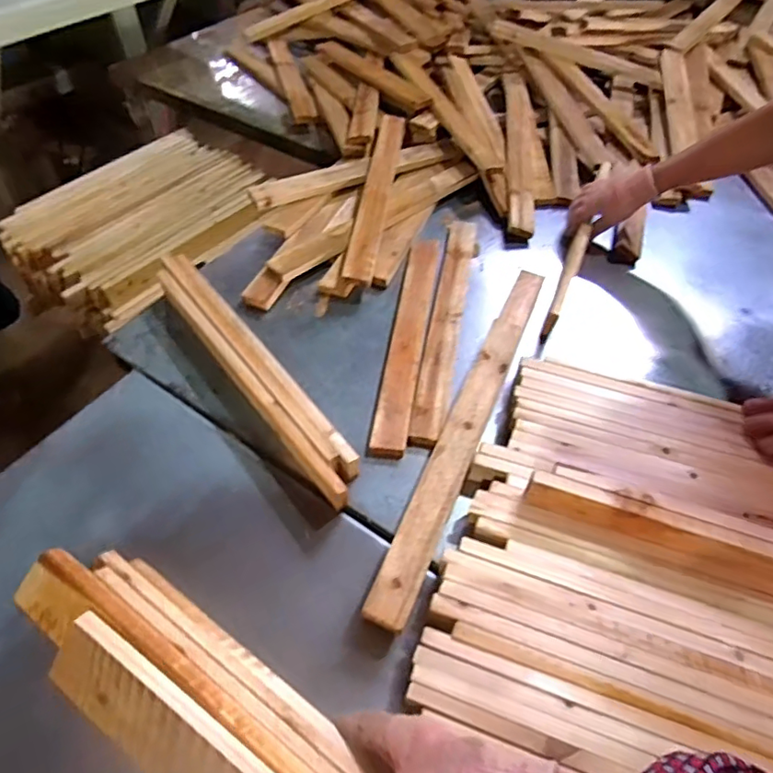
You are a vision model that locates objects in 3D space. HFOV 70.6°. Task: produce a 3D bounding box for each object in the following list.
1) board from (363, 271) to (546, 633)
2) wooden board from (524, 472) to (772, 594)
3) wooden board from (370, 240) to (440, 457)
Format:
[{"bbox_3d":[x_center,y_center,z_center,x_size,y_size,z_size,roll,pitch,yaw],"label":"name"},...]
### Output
[{"bbox_3d":[0.124,0.029,0.771,0.059,0.036,0.635,21,56,15],"label":"board"},{"bbox_3d":[0.410,0.197,0.595,0.514,0.047,0.038,16,55,11],"label":"wooden board"},{"bbox_3d":[0.036,-0.086,0.862,0.047,0.015,0.437,8,52,6],"label":"wooden board"}]

